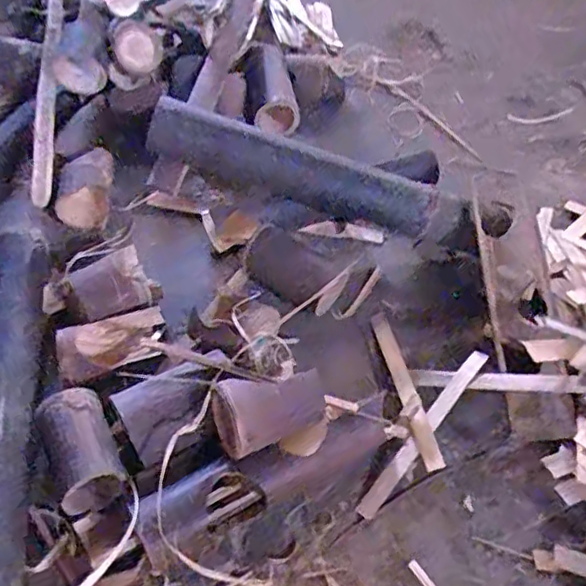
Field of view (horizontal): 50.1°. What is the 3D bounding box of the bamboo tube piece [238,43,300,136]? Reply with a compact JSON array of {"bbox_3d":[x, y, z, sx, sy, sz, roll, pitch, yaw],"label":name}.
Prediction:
[{"bbox_3d":[-0.041,-0.348,1.058,0.096,0.092,0.168,-2,50,-6],"label":"bamboo tube piece"}]

